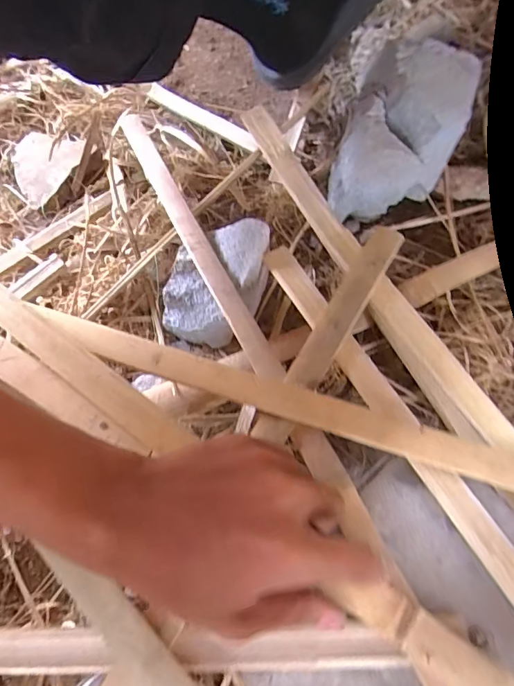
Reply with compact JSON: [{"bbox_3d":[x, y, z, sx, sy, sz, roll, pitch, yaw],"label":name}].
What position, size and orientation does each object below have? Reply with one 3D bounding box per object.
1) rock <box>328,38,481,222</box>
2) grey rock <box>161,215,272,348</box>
[{"bbox_3d":[0.145,-0.217,0.456,0.112,0.077,0.197,20,67,7],"label":"rock"},{"bbox_3d":[-0.036,-0.053,0.378,0.074,0.072,0.088,22,68,8],"label":"grey rock"}]

